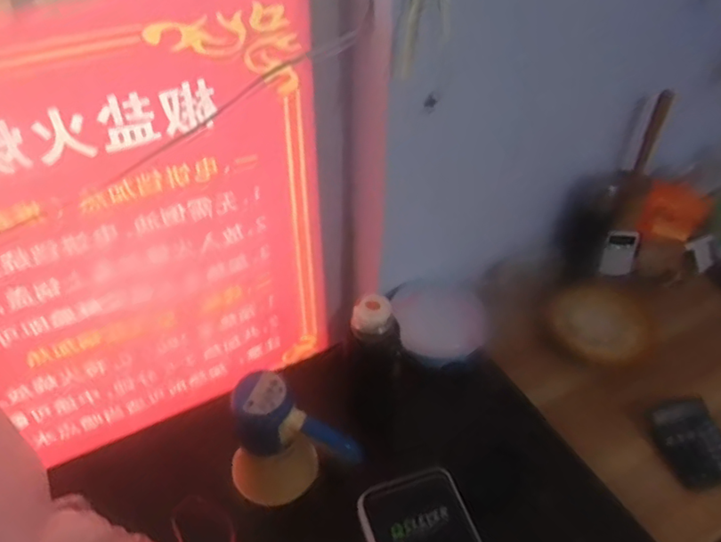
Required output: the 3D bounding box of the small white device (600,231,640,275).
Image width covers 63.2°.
[{"bbox_3d":[0.543,-0.037,1.224,0.072,0.094,0.014,1,26,1],"label":"small white device"}]

